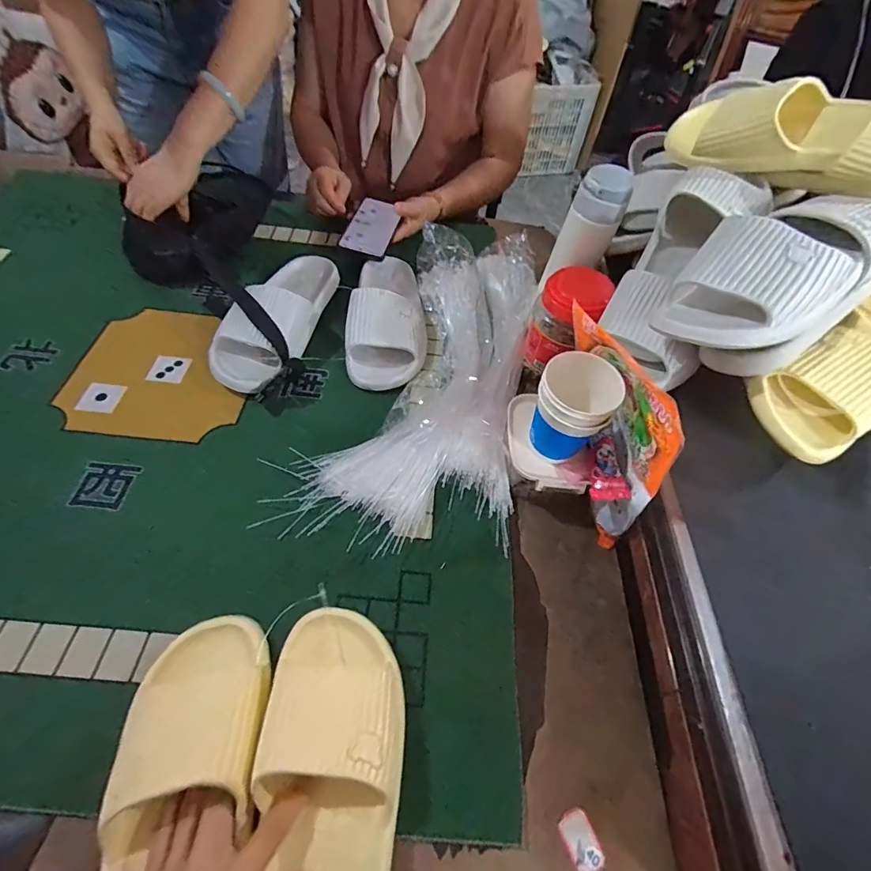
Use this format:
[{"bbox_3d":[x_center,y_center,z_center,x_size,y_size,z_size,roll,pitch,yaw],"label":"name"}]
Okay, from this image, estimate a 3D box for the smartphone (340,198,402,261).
[{"bbox_3d":[-0.100,-0.331,0.730,0.069,0.008,0.124,19,61,-5],"label":"smartphone"}]

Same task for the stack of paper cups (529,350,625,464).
[{"bbox_3d":[0.128,-0.022,0.439,0.070,0.106,0.080,23,55,12],"label":"stack of paper cups"}]

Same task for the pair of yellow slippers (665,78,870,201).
[{"bbox_3d":[0.405,-0.307,0.488,0.296,0.084,0.089,33,58,19],"label":"pair of yellow slippers"}]

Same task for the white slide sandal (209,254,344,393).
[{"bbox_3d":[-0.213,-0.183,0.620,0.100,0.064,0.268,11,54,4],"label":"white slide sandal"}]

